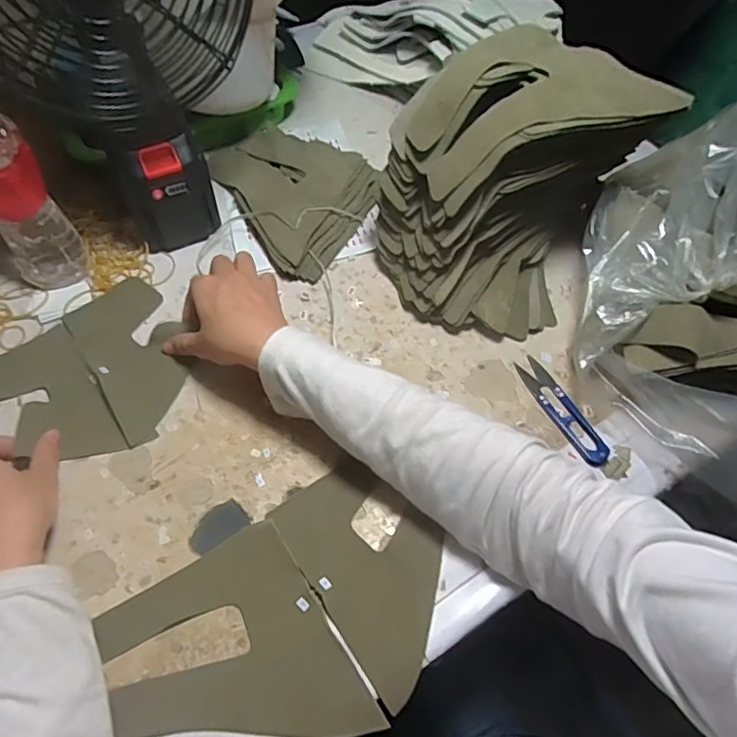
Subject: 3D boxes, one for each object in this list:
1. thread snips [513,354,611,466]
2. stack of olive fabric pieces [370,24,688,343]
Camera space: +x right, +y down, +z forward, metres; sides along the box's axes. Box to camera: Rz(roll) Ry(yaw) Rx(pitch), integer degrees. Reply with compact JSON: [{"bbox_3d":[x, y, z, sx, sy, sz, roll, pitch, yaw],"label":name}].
[{"bbox_3d":[0.156,0.031,0.427,0.024,0.008,0.101,-25,63,-15],"label":"thread snips"},{"bbox_3d":[0.110,-0.142,0.437,0.174,0.172,0.165,-38,67,-21],"label":"stack of olive fabric pieces"}]

